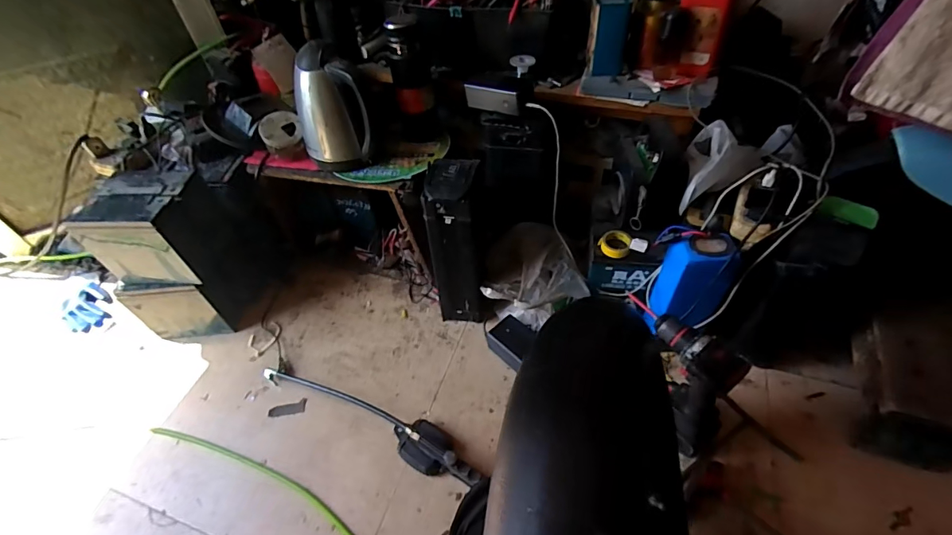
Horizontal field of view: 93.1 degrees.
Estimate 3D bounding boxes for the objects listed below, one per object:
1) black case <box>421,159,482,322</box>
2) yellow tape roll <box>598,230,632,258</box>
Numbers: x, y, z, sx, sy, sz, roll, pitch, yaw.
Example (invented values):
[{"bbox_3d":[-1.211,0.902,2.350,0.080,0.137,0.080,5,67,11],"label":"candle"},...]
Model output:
[{"bbox_3d":[-0.034,-0.041,0.911,0.091,0.364,0.121,4,49,8],"label":"black case"},{"bbox_3d":[0.265,-0.047,0.858,0.057,0.024,0.057,-3,48,4],"label":"yellow tape roll"}]

